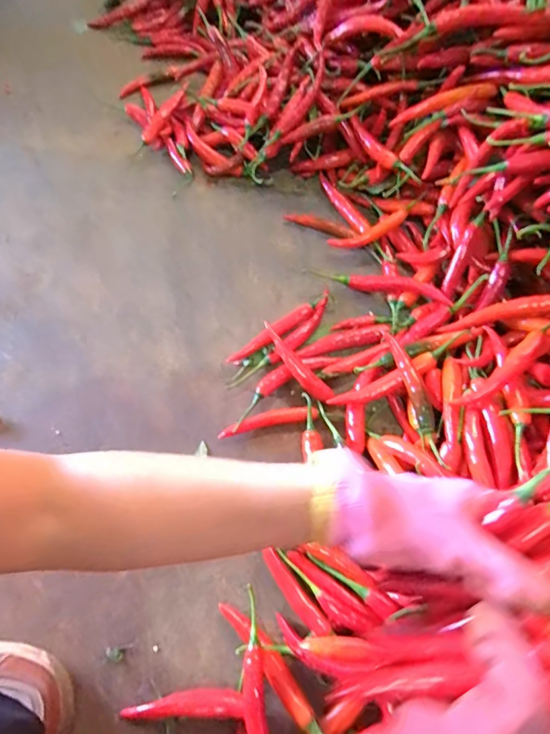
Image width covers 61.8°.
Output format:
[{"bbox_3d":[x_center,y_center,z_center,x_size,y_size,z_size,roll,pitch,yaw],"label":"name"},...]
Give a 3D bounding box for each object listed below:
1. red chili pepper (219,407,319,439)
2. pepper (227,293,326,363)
[{"bbox_3d":[-0.008,0.060,0.511,0.110,0.016,0.019,-12,66,-4],"label":"red chili pepper"},{"bbox_3d":[0.004,-0.045,0.549,0.138,0.019,0.021,-36,70,-14],"label":"pepper"}]

